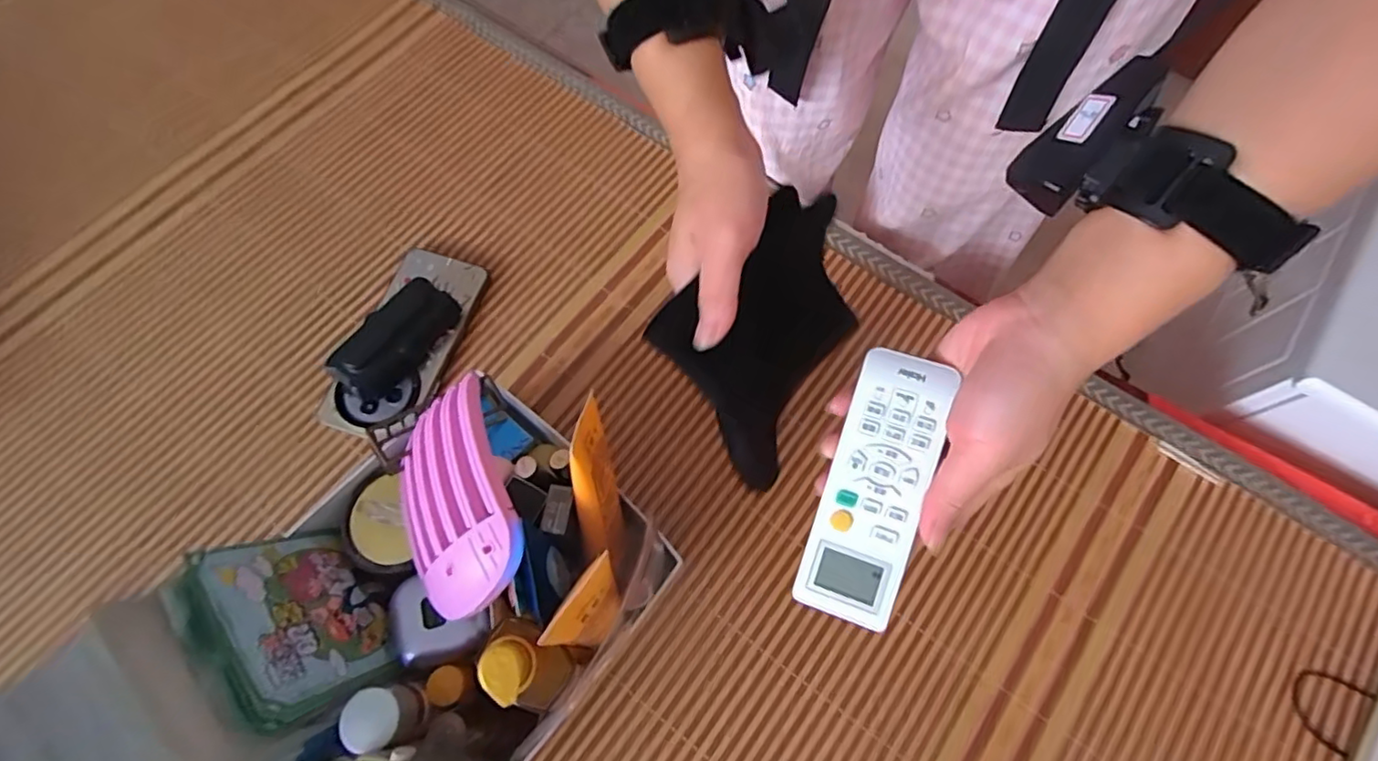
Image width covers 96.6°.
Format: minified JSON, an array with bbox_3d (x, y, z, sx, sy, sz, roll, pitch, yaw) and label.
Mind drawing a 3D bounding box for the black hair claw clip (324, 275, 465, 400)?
[{"bbox_3d":[-0.243,-0.034,0.510,0.055,0.034,0.105,35,73,14],"label":"black hair claw clip"}]

